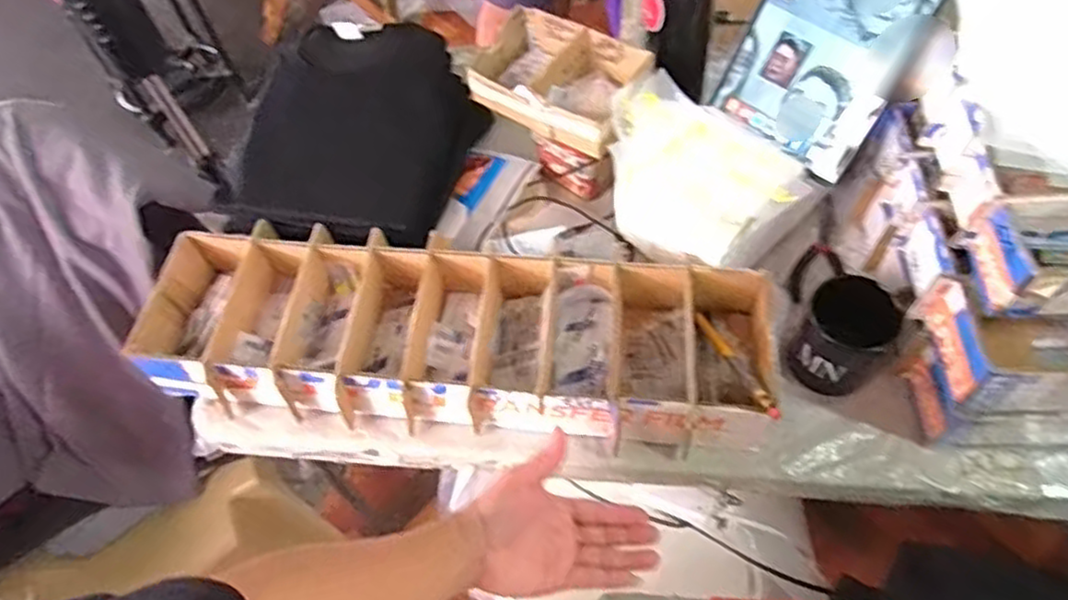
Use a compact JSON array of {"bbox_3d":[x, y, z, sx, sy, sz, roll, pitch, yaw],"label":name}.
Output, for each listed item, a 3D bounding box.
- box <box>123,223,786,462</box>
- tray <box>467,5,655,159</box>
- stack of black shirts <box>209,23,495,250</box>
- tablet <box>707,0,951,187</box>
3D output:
[{"bbox_3d":[-0.080,0.046,0.722,0.603,0.093,0.202,3,59,6],"label":"box"},{"bbox_3d":[0.025,-0.236,0.779,0.187,0.071,0.118,33,67,22],"label":"tray"},{"bbox_3d":[-0.203,-0.186,0.837,0.243,0.105,0.284,9,60,10],"label":"stack of black shirts"},{"bbox_3d":[0.286,-0.258,0.681,0.158,0.238,0.015,41,35,26],"label":"tablet"}]

